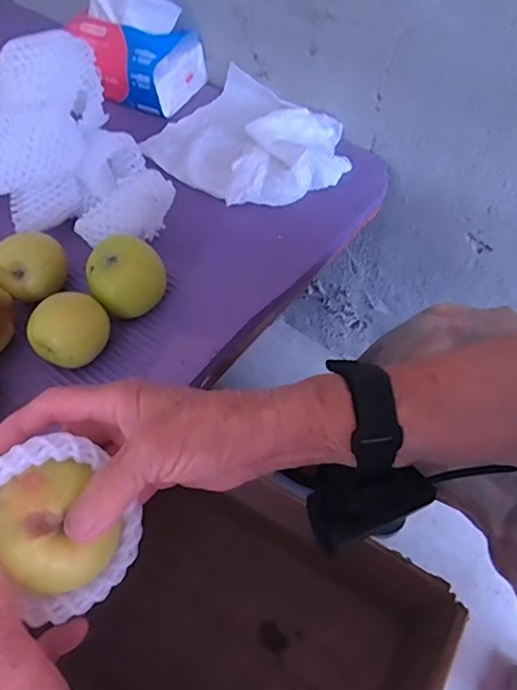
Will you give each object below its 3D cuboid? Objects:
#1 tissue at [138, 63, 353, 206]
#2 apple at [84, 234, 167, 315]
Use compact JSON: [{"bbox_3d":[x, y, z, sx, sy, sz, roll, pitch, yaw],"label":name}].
[{"bbox_3d":[-0.012,-0.211,0.545,0.202,0.026,0.145,35,66,23],"label":"tissue"},{"bbox_3d":[-0.108,-0.053,0.437,0.059,0.050,0.055,-2,57,2],"label":"apple"}]

